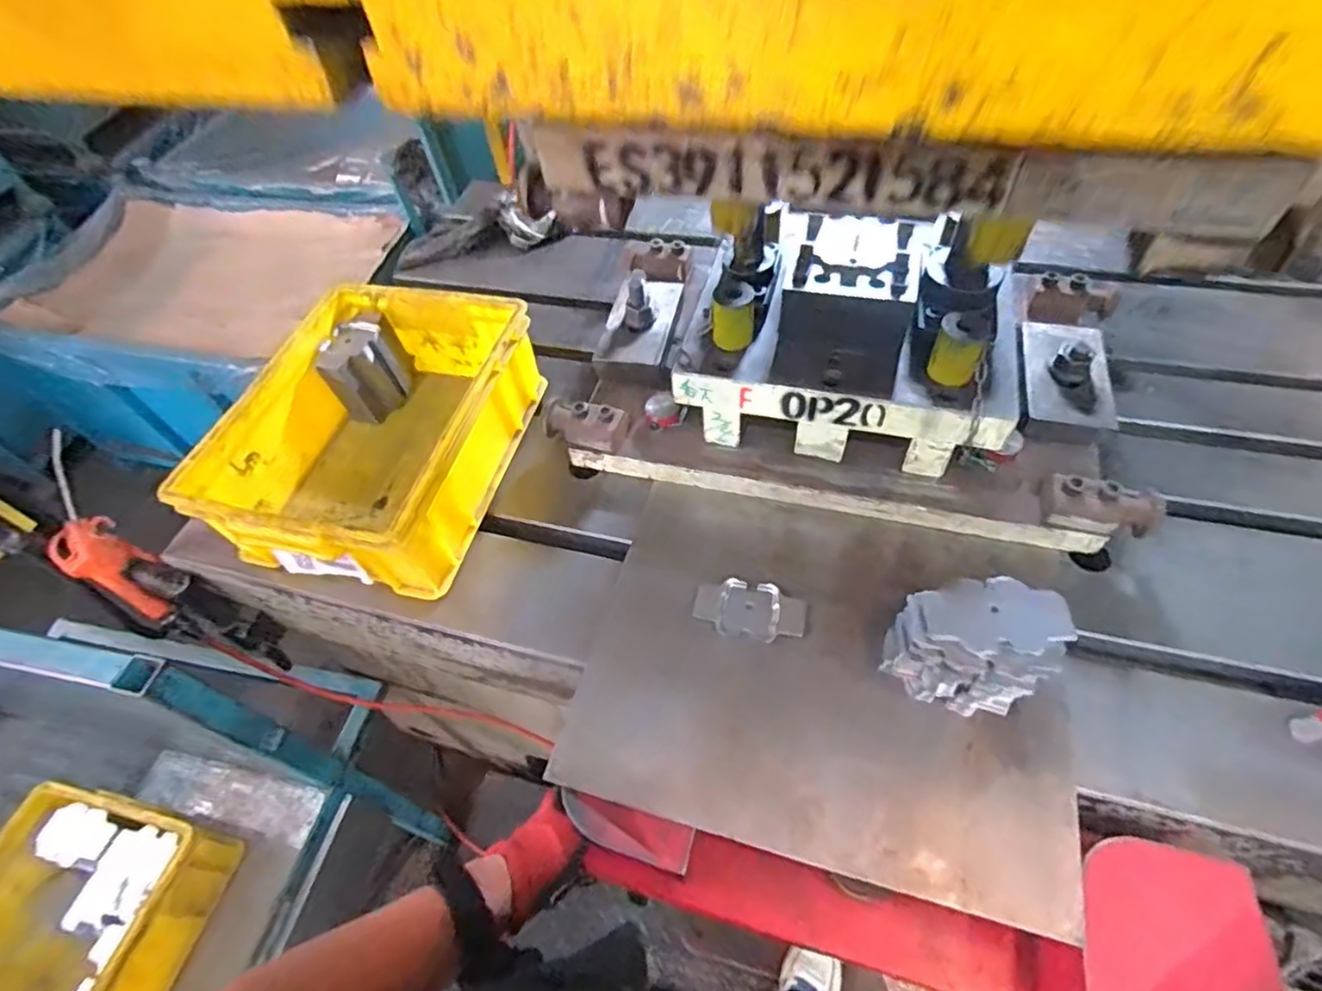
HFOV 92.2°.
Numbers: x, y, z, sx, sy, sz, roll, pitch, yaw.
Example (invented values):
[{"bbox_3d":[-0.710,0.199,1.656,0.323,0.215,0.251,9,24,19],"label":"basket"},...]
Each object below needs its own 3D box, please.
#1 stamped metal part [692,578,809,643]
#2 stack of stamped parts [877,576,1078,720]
[{"bbox_3d":[0.084,0.107,0.598,0.101,0.005,0.056,10,58,11],"label":"stamped metal part"},{"bbox_3d":[0.252,0.125,0.518,0.125,0.093,0.083,-3,57,3],"label":"stack of stamped parts"}]

